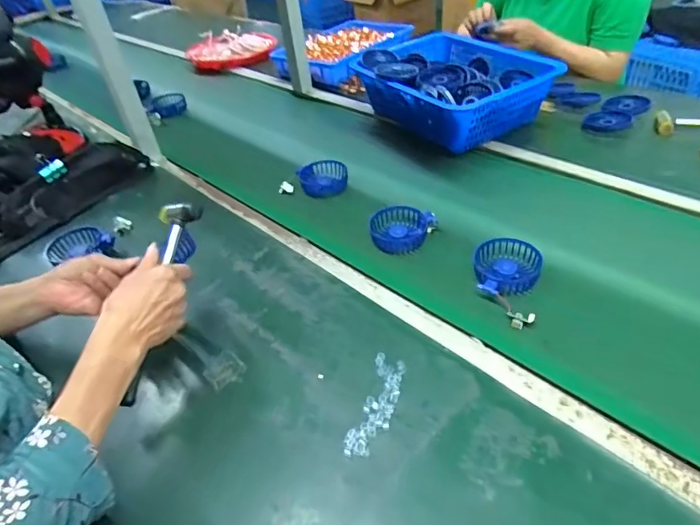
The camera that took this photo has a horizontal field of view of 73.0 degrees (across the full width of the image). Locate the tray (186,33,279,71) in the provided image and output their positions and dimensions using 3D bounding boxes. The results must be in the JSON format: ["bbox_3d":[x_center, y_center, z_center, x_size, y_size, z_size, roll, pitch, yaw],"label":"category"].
[{"bbox_3d":[-0.354,-0.638,1.432,0.269,0.059,0.204,-14,41,-6],"label":"tray"}]

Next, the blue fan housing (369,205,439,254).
[{"bbox_3d":[0.080,-0.051,0.733,0.096,0.029,0.081,8,44,16],"label":"blue fan housing"}]

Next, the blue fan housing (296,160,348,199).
[{"bbox_3d":[-0.045,-0.153,0.867,0.086,0.024,0.089,-4,42,4],"label":"blue fan housing"}]

